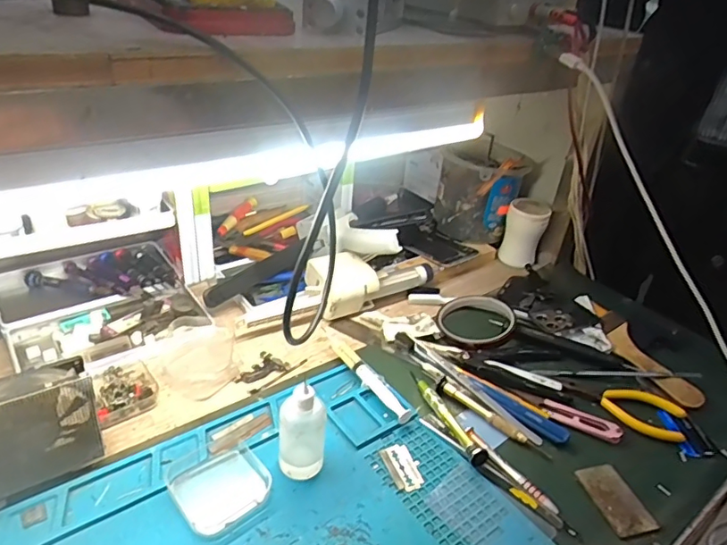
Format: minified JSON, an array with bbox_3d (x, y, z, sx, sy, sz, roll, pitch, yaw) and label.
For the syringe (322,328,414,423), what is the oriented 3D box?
[{"bbox_3d":[-0.001,0.093,0.510,0.021,0.015,0.139,-15,39,-31],"label":"syringe"}]

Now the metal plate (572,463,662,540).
[{"bbox_3d":[0.201,0.179,0.423,0.037,0.004,0.060,-3,34,-15],"label":"metal plate"}]

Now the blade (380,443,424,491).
[{"bbox_3d":[0.032,0.156,0.431,0.026,0.004,0.042,-9,36,-23],"label":"blade"}]

